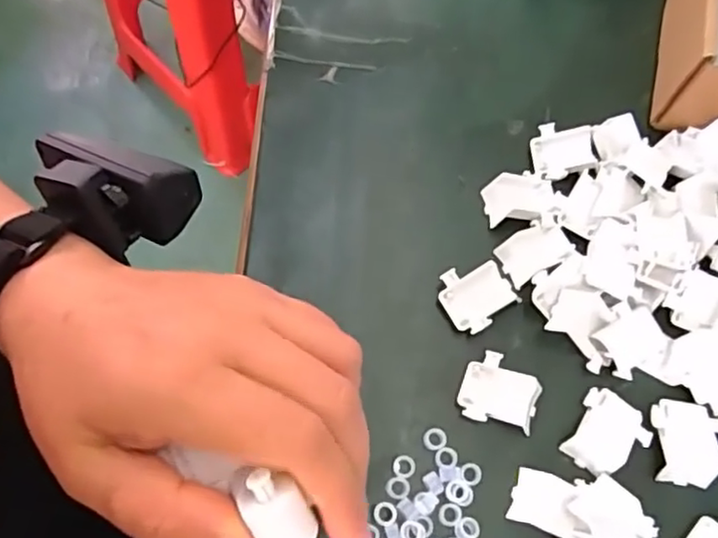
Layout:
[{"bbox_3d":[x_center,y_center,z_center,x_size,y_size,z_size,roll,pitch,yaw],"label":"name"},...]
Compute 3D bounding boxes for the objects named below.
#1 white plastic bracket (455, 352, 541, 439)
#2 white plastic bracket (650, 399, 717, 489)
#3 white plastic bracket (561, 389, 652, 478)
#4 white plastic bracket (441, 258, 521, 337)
[{"bbox_3d":[0.059,0.051,0.268,0.031,0.009,0.028,19,70,6],"label":"white plastic bracket"},{"bbox_3d":[0.138,0.073,0.266,0.029,0.006,0.034,9,69,2],"label":"white plastic bracket"},{"bbox_3d":[0.104,0.070,0.266,0.029,0.004,0.033,31,71,10],"label":"white plastic bracket"},{"bbox_3d":[0.052,0.011,0.284,0.030,0.011,0.029,-30,73,-12],"label":"white plastic bracket"}]

